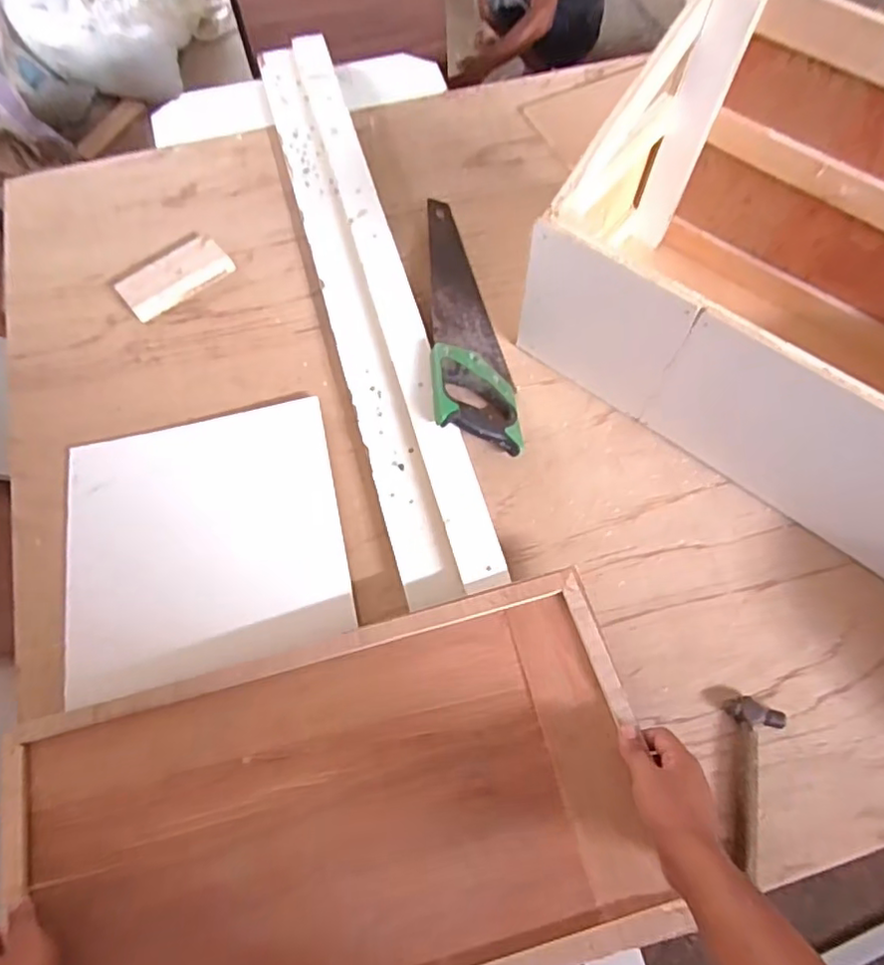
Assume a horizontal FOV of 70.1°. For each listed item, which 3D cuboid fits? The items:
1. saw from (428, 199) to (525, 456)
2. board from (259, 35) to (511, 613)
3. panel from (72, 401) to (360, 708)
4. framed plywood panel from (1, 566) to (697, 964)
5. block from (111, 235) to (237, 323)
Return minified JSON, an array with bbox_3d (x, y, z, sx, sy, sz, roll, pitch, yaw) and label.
[{"bbox_3d":[0.035,-0.236,0.869,0.106,0.060,0.420,-4,67,-1],"label":"saw"},{"bbox_3d":[-0.112,-0.293,0.900,0.121,0.047,0.961,-15,67,-5],"label":"board"},{"bbox_3d":[-0.291,0.067,0.772,0.327,0.014,0.312,-14,71,-7],"label":"panel"},{"bbox_3d":[-0.102,0.312,0.588,0.586,0.056,0.329,-15,67,-5],"label":"framed plywood panel"},{"bbox_3d":[-0.386,-0.297,0.917,0.155,0.033,0.066,-38,71,-14],"label":"block"}]

